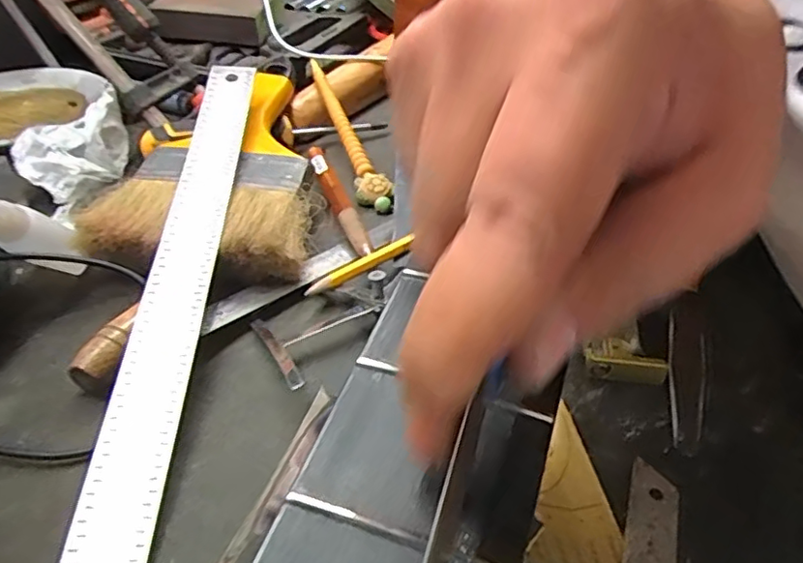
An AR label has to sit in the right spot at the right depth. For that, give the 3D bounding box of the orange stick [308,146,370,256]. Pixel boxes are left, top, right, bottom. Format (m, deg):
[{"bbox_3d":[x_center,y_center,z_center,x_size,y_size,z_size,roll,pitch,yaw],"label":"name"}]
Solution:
[{"bbox_3d":[-0.040,-0.055,0.373,0.013,0.009,0.122,-13,43,-15],"label":"orange stick"}]

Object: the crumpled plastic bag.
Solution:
[{"bbox_3d":[-0.212,-0.082,0.383,0.058,0.041,0.090,-6,42,-9],"label":"crumpled plastic bag"}]

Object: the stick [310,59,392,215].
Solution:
[{"bbox_3d":[-0.038,-0.109,0.422,0.021,0.024,0.160,-11,43,-14],"label":"stick"}]

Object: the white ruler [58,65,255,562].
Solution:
[{"bbox_3d":[-0.107,-0.008,0.291,0.028,0.005,0.324,2,51,-4],"label":"white ruler"}]

